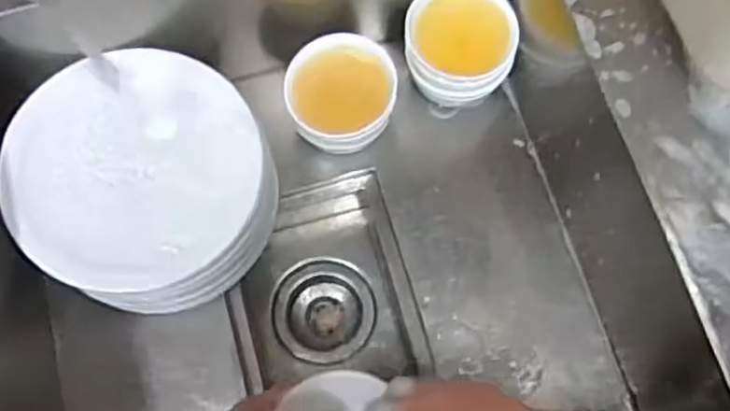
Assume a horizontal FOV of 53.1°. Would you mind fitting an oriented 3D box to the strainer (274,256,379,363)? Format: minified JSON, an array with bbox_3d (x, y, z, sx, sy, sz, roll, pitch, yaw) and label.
[{"bbox_3d":[-0.046,0.125,0.845,0.113,0.056,0.115,0,72,-1],"label":"strainer"}]

